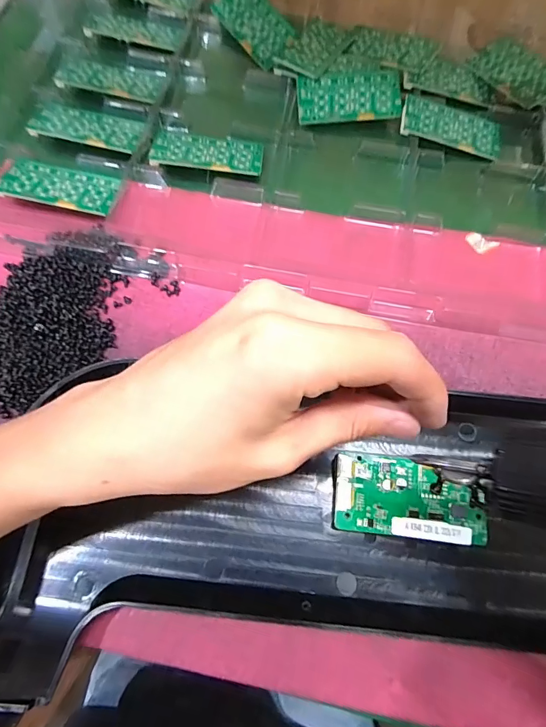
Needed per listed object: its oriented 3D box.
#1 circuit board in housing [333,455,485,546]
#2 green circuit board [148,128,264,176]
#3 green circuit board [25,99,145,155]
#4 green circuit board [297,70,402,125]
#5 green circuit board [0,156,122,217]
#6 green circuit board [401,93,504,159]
[{"bbox_3d":[0.087,0.086,0.257,0.094,0.012,0.046,7,72,-1],"label":"circuit board in housing"},{"bbox_3d":[-0.056,-0.186,0.350,0.093,0.007,0.044,4,71,0],"label":"green circuit board"},{"bbox_3d":[-0.165,-0.211,0.354,0.097,0.007,0.044,12,73,1],"label":"green circuit board"},{"bbox_3d":[0.071,-0.249,0.376,0.094,0.004,0.046,-3,87,1],"label":"green circuit board"},{"bbox_3d":[-0.176,-0.146,0.331,0.091,0.005,0.048,13,58,-1],"label":"green circuit board"},{"bbox_3d":[0.166,-0.220,0.369,0.094,0.008,0.052,19,73,3],"label":"green circuit board"}]

